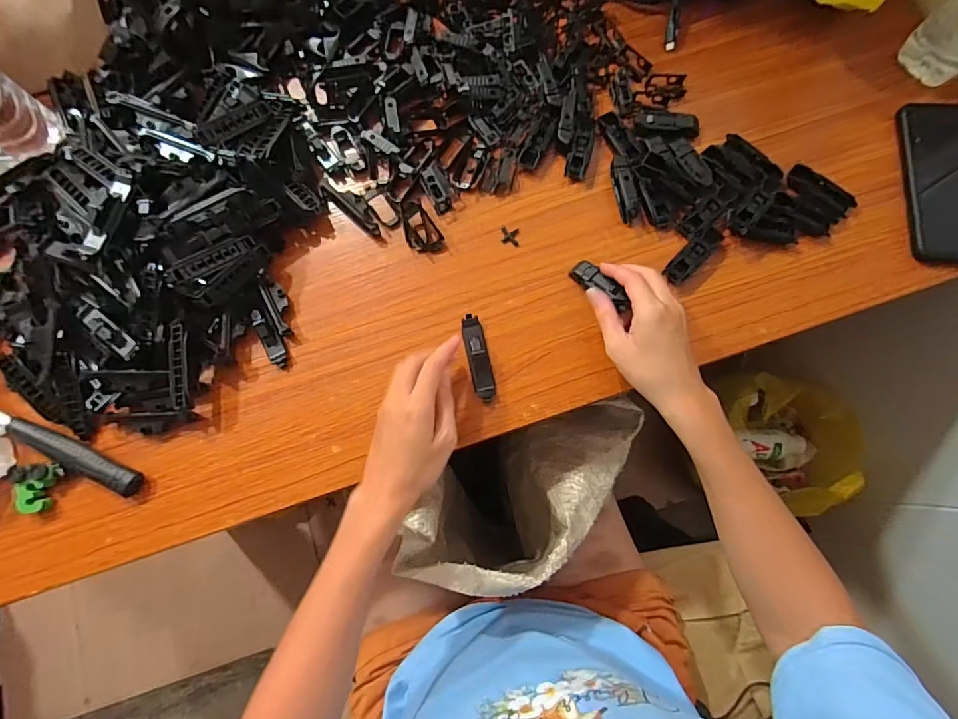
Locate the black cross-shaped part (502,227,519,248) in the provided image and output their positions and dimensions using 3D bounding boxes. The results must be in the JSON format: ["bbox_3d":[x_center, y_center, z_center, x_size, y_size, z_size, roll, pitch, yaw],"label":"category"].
[{"bbox_3d":[0.031,-0.121,0.456,0.017,0.004,0.019,2,80,1],"label":"black cross-shaped part"}]

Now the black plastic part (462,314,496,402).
[{"bbox_3d":[0.000,-0.002,0.422,0.020,0.018,0.080,-12,80,-1],"label":"black plastic part"}]

